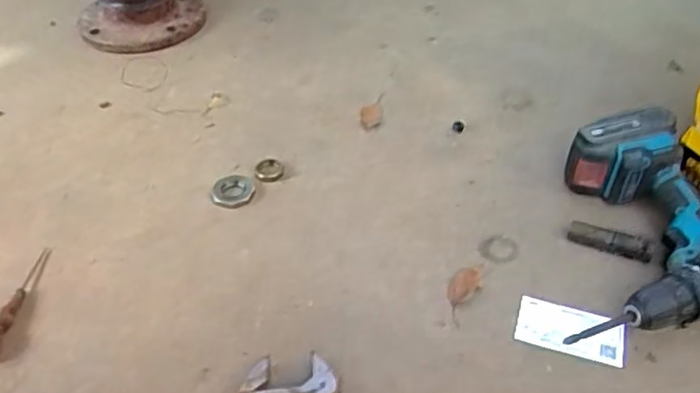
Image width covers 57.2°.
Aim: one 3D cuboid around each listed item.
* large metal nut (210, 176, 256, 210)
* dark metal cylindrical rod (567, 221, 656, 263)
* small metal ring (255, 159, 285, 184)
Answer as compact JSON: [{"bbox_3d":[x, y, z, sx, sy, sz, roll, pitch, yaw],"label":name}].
[{"bbox_3d":[-0.130,-0.006,0.712,0.050,0.005,0.049,0,42,6],"label":"large metal nut"},{"bbox_3d":[0.252,0.044,0.623,0.077,0.017,0.024,22,49,28],"label":"dark metal cylindrical rod"},{"bbox_3d":[-0.091,-0.028,0.720,0.032,0.008,0.032,-3,42,3],"label":"small metal ring"}]

